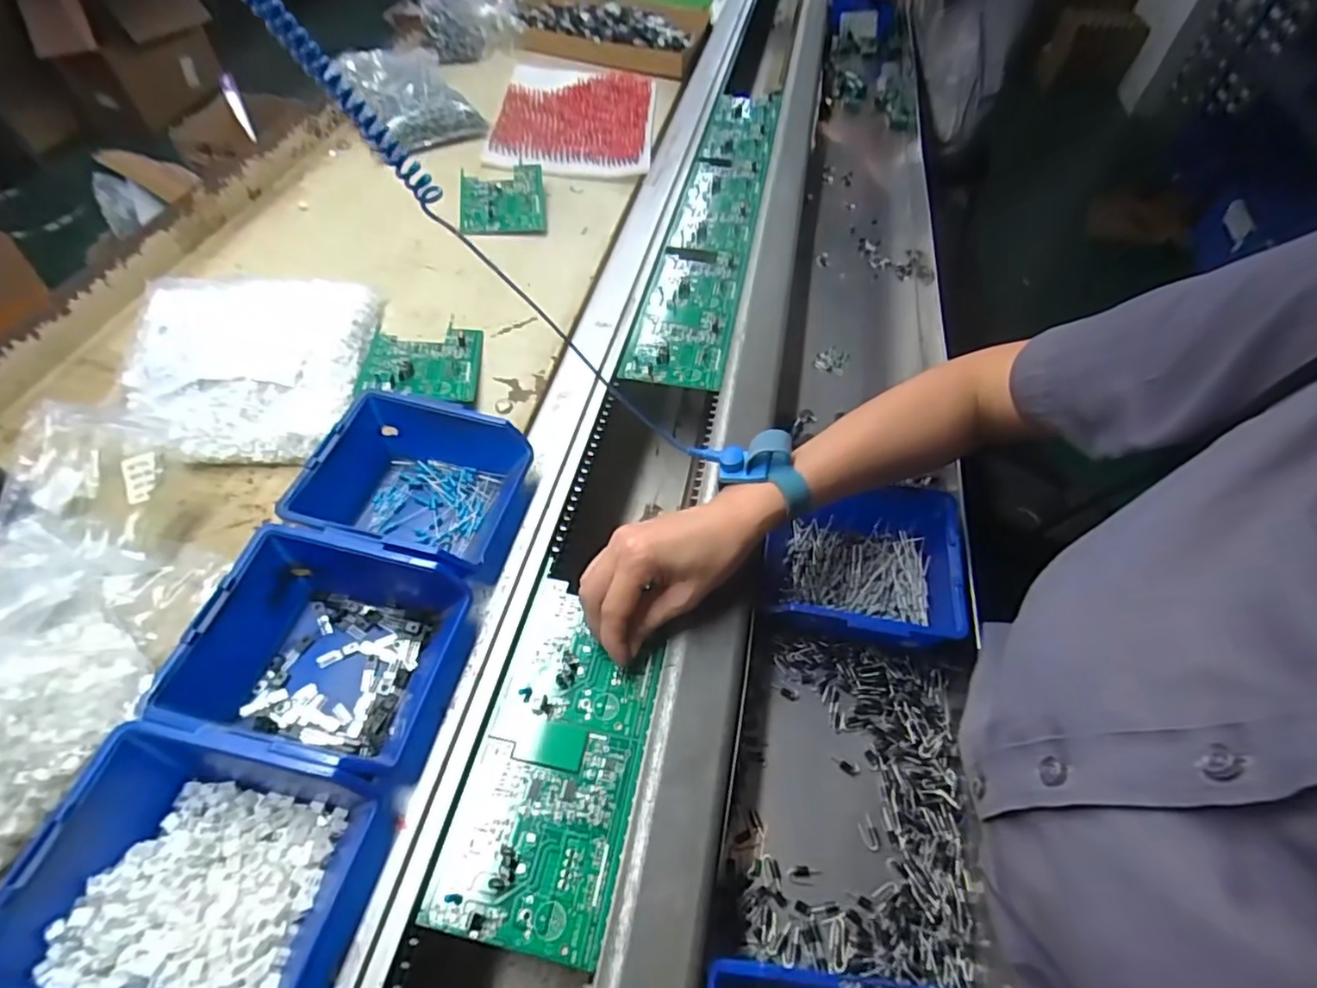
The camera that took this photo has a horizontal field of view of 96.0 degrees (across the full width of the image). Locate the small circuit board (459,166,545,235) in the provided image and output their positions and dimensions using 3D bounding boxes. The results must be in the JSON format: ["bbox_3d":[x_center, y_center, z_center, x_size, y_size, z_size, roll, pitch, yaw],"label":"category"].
[{"bbox_3d":[-0.187,-0.353,0.710,0.097,0.014,0.113,-4,68,-7],"label":"small circuit board"}]

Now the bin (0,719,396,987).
[{"bbox_3d":[-0.217,0.185,0.278,0.138,0.058,0.119,10,54,6],"label":"bin"}]

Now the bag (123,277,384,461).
[{"bbox_3d":[-0.349,-0.118,0.505,0.180,0.046,0.202,-6,54,-5],"label":"bag"}]

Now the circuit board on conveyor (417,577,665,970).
[{"bbox_3d":[-0.057,0.150,0.352,0.092,0.005,0.191,10,54,7],"label":"circuit board on conveyor"}]

